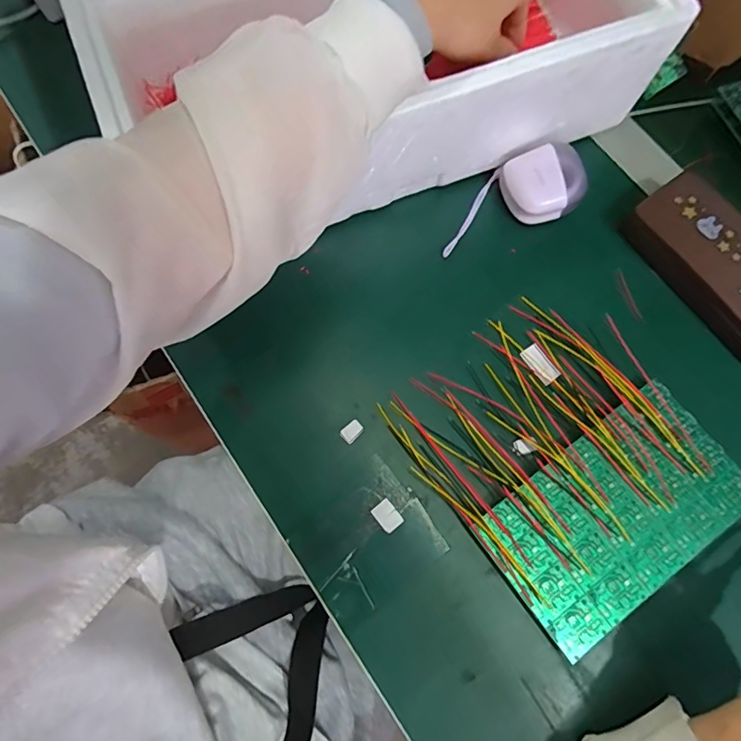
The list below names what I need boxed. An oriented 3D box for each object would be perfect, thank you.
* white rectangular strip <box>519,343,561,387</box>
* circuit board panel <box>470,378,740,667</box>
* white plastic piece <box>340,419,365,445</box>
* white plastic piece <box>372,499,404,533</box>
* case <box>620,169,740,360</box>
[{"bbox_3d":[0.128,-0.005,0.366,0.016,0.004,0.031,-34,77,-7],"label":"white rectangular strip"},{"bbox_3d":[0.166,0.096,0.334,0.171,0.013,0.101,-36,77,-7],"label":"circuit board panel"},{"bbox_3d":[-0.013,0.044,0.353,0.017,0.004,0.012,-40,78,-8],"label":"white plastic piece"},{"bbox_3d":[0.012,0.102,0.340,0.015,0.004,0.020,-38,78,-8],"label":"white plastic piece"},{"bbox_3d":[0.261,-0.073,0.362,0.067,0.030,0.149,-37,77,-8],"label":"case"}]

